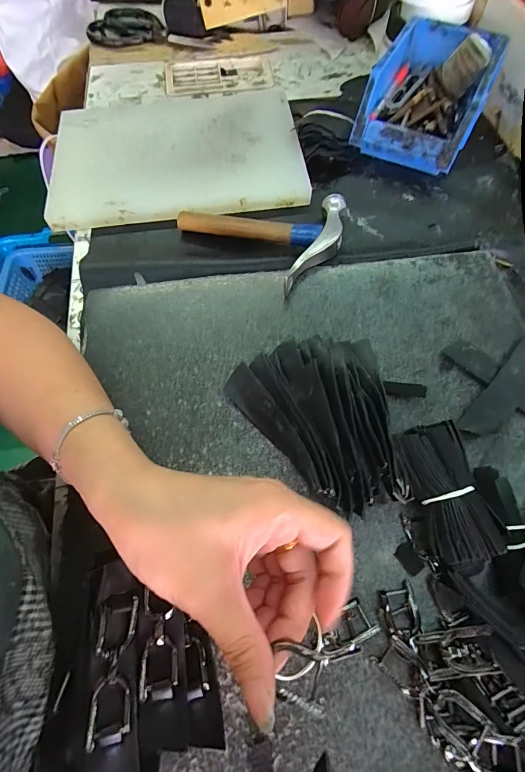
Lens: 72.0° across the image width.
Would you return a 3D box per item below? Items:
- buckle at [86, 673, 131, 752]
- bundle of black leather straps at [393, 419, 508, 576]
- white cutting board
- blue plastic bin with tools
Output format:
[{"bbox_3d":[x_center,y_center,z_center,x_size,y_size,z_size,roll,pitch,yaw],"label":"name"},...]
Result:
[{"bbox_3d":[-0.085,0.181,0.202,0.022,0.006,0.033,10,64,-27],"label":"buckle"},{"bbox_3d":[0.128,0.076,0.254,0.050,0.032,0.093,-18,67,-8],"label":"bundle of black leather straps"},{"bbox_3d":[-0.102,-0.291,0.442,0.300,0.014,0.219,-1,66,-1],"label":"white cutting board"},{"bbox_3d":[0.200,-0.345,0.434,0.124,0.082,0.177,28,68,11],"label":"blue plastic bin with tools"}]

